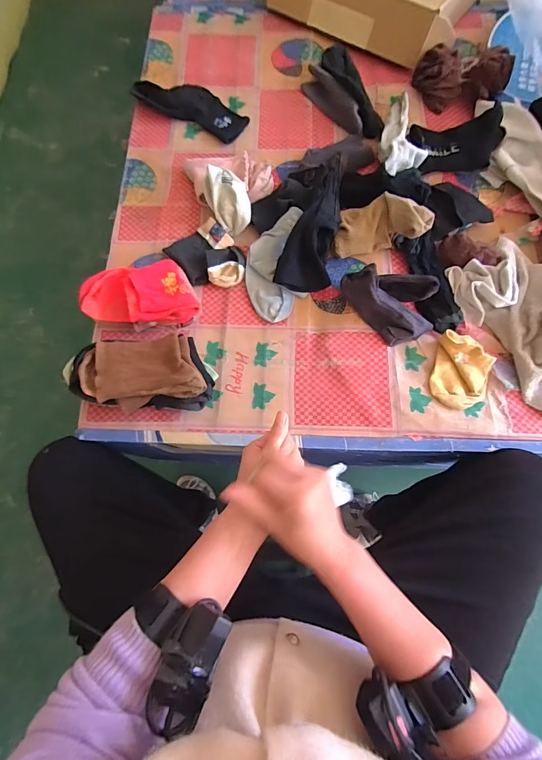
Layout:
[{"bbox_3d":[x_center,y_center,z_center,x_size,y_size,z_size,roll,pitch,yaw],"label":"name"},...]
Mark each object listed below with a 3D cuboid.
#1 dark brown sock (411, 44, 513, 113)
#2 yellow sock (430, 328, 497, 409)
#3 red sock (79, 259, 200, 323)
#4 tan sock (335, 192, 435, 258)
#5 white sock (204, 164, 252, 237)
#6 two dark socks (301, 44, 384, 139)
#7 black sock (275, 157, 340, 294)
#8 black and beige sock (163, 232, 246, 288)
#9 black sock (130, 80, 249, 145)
[{"bbox_3d":[0.358,-0.570,0.680,0.163,0.062,0.098,2,74,3],"label":"dark brown sock"},{"bbox_3d":[0.287,-0.011,0.539,0.078,0.034,0.104,12,75,6],"label":"yellow sock"},{"bbox_3d":[-0.205,-0.129,0.579,0.176,0.058,0.102,-9,74,-1],"label":"red sock"},{"bbox_3d":[0.178,-0.250,0.588,0.139,0.082,0.081,4,74,3],"label":"tan sock"},{"bbox_3d":[-0.072,-0.303,0.616,0.068,0.073,0.096,-19,74,-3],"label":"white sock"},{"bbox_3d":[0.143,-0.543,0.691,0.097,0.046,0.215,-27,75,-5],"label":"two dark socks"},{"bbox_3d":[0.071,-0.265,0.603,0.084,0.069,0.240,10,75,5],"label":"black sock"},{"bbox_3d":[-0.112,-0.203,0.612,0.137,0.032,0.082,25,77,9],"label":"black and beige sock"},{"bbox_3d":[-0.154,-0.541,0.707,0.223,0.034,0.089,25,77,9],"label":"black sock"}]

